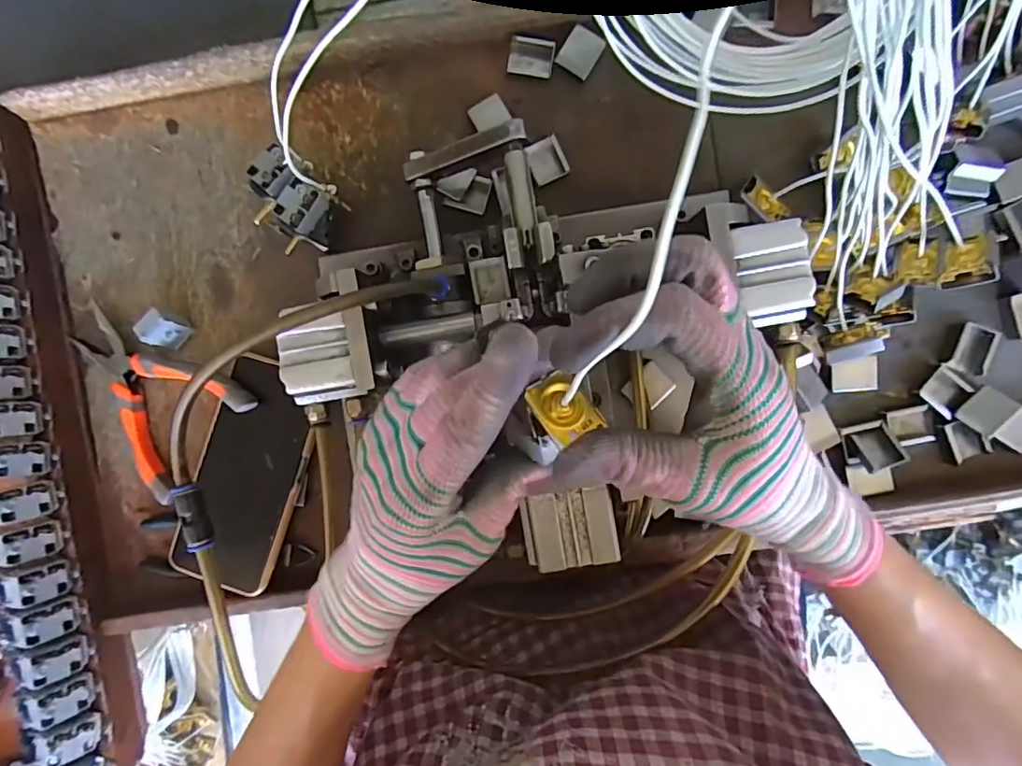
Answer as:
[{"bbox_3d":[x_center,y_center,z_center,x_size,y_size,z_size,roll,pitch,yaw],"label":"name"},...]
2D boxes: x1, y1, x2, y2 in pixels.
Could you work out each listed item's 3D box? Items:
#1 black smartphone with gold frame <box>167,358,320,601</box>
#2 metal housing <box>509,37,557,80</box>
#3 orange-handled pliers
[{"bbox_3d":[-0.190,0.066,0.390,0.077,0.011,0.159,19,90,11],"label":"black smartphone with gold frame"},{"bbox_3d":[0.015,-0.234,0.385,0.032,0.007,0.026,11,93,2],"label":"metal housing"},{"bbox_3d":[-0.266,0.002,0.393,0.140,0.032,0.101,42,94,0],"label":"orange-handled pliers"}]

